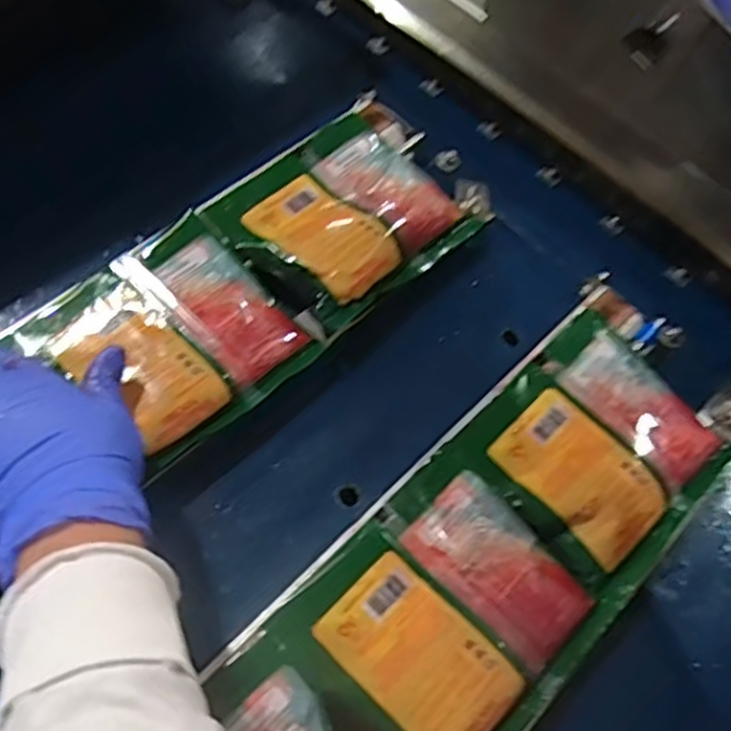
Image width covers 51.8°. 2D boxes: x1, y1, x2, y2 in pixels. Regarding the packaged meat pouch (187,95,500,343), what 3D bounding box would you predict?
[{"bbox_3d":[-0.007,-0.113,0.536,0.131,0.033,0.178,39,63,22],"label":"packaged meat pouch"}]

